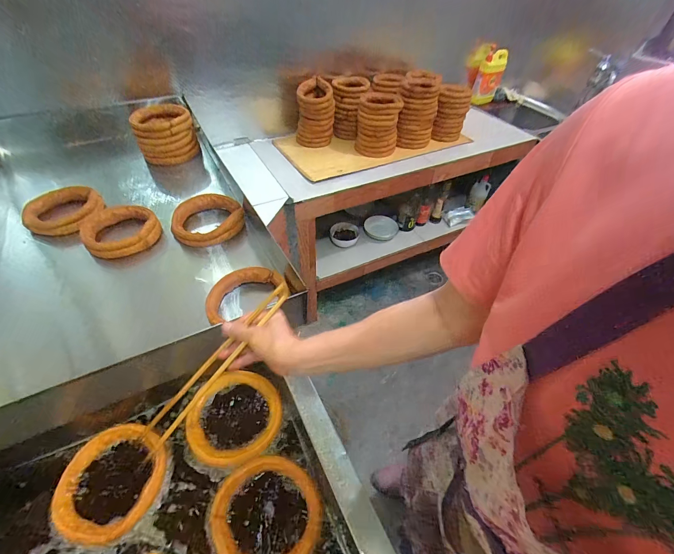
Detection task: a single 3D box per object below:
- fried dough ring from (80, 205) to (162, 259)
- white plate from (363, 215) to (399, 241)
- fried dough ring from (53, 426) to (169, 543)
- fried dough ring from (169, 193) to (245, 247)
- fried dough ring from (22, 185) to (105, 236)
[{"bbox_3d":[-0.519,-0.116,0.769,0.156,0.050,0.160,2,47,-2],"label":"fried dough ring"},{"bbox_3d":[0.218,-0.234,1.550,0.168,0.029,0.124,12,75,-7],"label":"white plate"},{"bbox_3d":[-0.362,0.323,0.510,0.152,0.015,0.158,2,47,-2],"label":"fried dough ring"},{"bbox_3d":[-0.324,-0.148,0.801,0.168,0.051,0.151,-12,48,-14],"label":"fried dough ring"},{"bbox_3d":[-0.694,-0.169,0.810,0.164,0.050,0.163,2,47,-2],"label":"fried dough ring"}]

